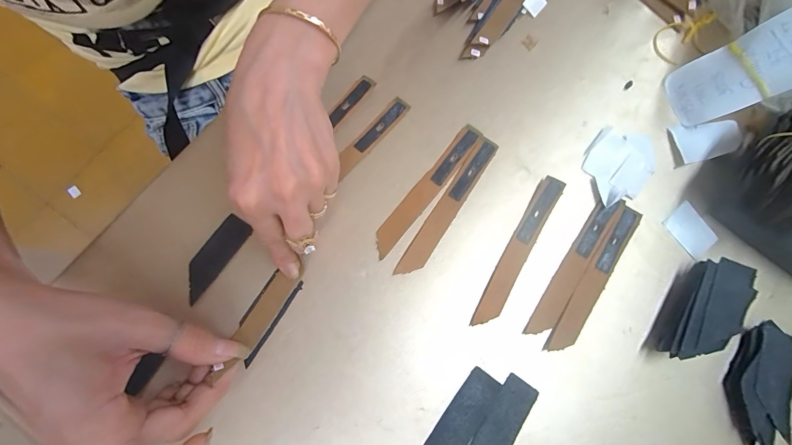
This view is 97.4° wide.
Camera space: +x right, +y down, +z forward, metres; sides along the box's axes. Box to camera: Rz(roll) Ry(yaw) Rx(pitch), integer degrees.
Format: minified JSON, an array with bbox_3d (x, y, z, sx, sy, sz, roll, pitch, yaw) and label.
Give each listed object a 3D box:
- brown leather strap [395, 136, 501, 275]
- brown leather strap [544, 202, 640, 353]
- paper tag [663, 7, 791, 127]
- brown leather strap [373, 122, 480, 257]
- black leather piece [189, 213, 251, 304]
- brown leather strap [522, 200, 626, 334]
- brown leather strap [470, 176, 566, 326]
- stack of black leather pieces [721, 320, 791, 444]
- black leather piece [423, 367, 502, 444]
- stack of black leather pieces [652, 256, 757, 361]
[{"bbox_3d":[0.040,-0.013,0.264,0.017,0.004,0.125,32,77,7],"label":"brown leather strap"},{"bbox_3d":[0.145,0.040,0.253,0.017,0.004,0.122,34,77,7],"label":"brown leather strap"},{"bbox_3d":[0.262,-0.115,0.254,0.011,0.100,0.052,-1,75,-40],"label":"paper tag"},{"bbox_3d":[0.024,-0.027,0.268,0.018,0.005,0.123,38,78,8],"label":"brown leather strap"},{"bbox_3d":[-0.132,0.025,0.252,0.023,0.004,0.063,31,77,7],"label":"black leather piece"},{"bbox_3d":[0.131,0.031,0.255,0.019,0.004,0.120,36,77,8],"label":"brown leather strap"},{"bbox_3d":[0.091,0.020,0.258,0.019,0.005,0.124,31,78,1],"label":"brown leather strap"},{"bbox_3d":[0.243,0.108,0.234,0.036,0.013,0.083,24,76,5],"label":"stack of black leather pieces"},{"bbox_3d":[0.044,0.128,0.228,0.022,0.004,0.063,36,77,8],"label":"black leather piece"},{"bbox_3d":[0.210,0.062,0.238,0.078,0.023,0.036,-41,80,-11],"label":"stack of black leather pieces"}]

